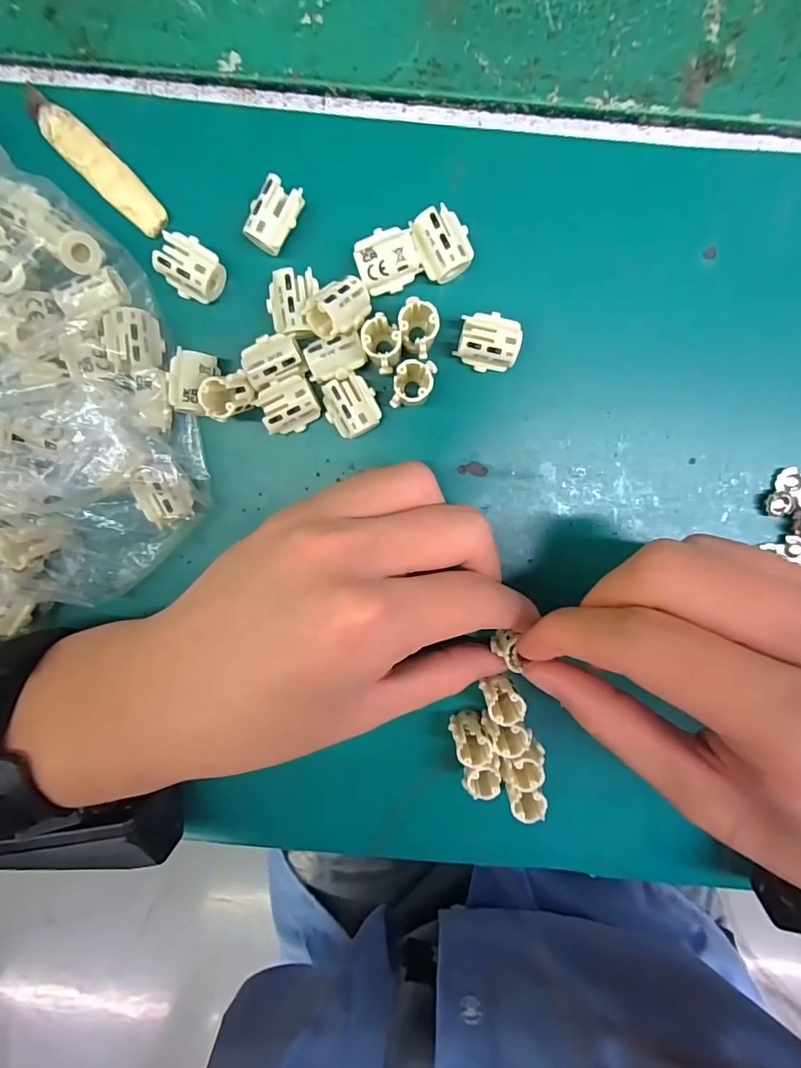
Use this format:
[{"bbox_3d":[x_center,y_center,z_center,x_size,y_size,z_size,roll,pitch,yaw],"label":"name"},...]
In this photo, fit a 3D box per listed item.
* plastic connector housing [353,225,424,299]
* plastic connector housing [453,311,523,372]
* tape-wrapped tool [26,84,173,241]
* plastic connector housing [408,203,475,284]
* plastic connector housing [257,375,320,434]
[{"bbox_3d":[-0.004,-0.100,0.177,0.022,0.014,0.019,-18,98,4],"label":"plastic connector housing"},{"bbox_3d":[0.033,-0.072,0.181,0.022,0.014,0.018,14,99,-1],"label":"plastic connector housing"},{"bbox_3d":[-0.110,-0.134,0.173,0.059,0.004,0.014,44,97,-6],"label":"tape-wrapped tool"},{"bbox_3d":[0.016,-0.105,0.175,0.019,0.014,0.022,-26,98,5],"label":"plastic connector housing"},{"bbox_3d":[-0.042,-0.050,0.185,0.022,0.014,0.018,-19,98,4],"label":"plastic connector housing"}]

